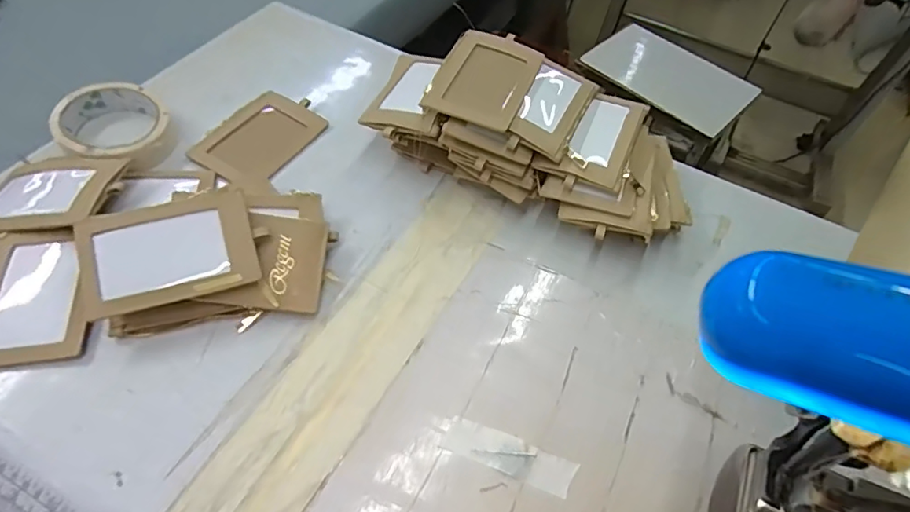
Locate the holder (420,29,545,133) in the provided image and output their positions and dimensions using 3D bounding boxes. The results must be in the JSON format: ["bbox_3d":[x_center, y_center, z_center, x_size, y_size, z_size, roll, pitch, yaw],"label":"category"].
[{"bbox_3d":[0.027,-0.156,0.462,0.075,0.006,0.111,25,63,2],"label":"holder"}]

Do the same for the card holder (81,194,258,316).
[{"bbox_3d":[-0.199,-0.004,0.373,0.110,0.009,0.070,-14,78,-13],"label":"card holder"}]

